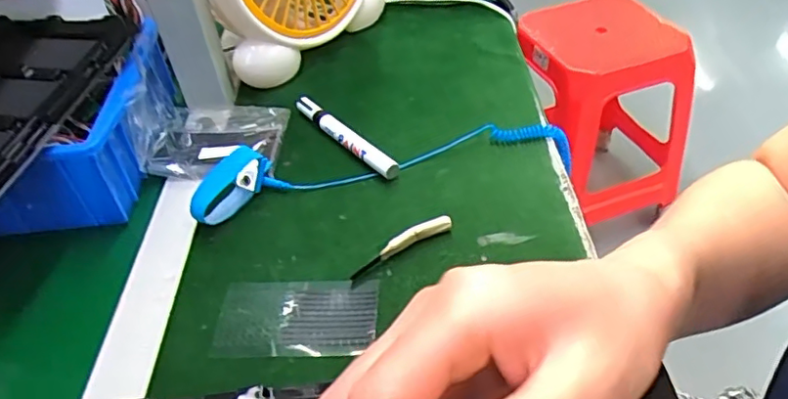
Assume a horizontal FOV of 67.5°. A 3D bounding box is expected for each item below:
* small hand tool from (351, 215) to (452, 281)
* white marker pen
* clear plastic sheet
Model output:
[{"bbox_3d":[0.005,0.032,0.430,0.085,0.015,0.008,-24,47,-20],"label":"small hand tool"},{"bbox_3d":[-0.044,-0.058,0.528,0.016,0.017,0.141,-31,50,-25],"label":"white marker pen"},{"bbox_3d":[-0.066,0.080,0.400,0.107,0.004,0.058,-3,44,2],"label":"clear plastic sheet"}]

